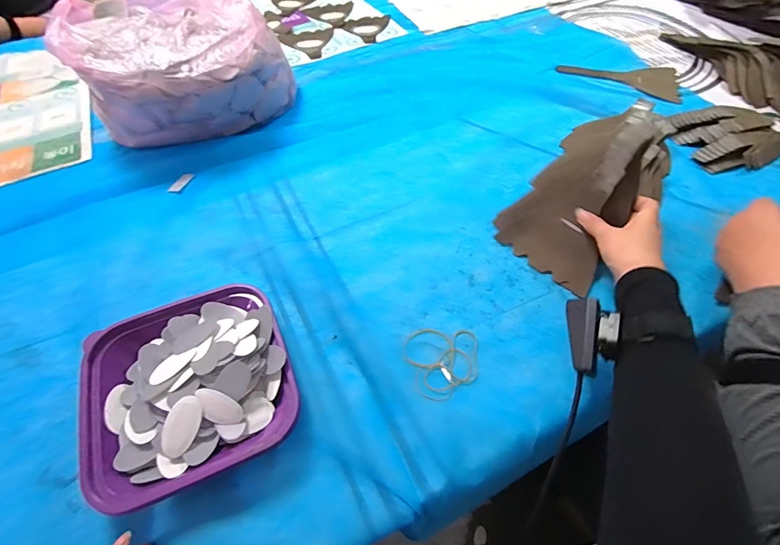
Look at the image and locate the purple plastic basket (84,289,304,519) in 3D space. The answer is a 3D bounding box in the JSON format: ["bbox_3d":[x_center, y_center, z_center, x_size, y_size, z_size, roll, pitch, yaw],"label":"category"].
[{"bbox_3d":[-0.193,0.108,0.379,0.182,0.044,0.186,-20,57,-14],"label":"purple plastic basket"}]

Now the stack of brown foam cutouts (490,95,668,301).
[{"bbox_3d":[0.238,-0.101,0.466,0.136,0.046,0.218,38,106,25],"label":"stack of brown foam cutouts"}]

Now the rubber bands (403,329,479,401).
[{"bbox_3d":[0.055,0.096,0.410,0.079,0.008,0.081,3,55,2],"label":"rubber bands"}]

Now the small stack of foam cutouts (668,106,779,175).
[{"bbox_3d":[0.535,-0.214,0.592,0.164,0.024,0.119,-4,55,-3],"label":"small stack of foam cutouts"}]

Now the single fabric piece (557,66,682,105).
[{"bbox_3d":[0.424,-0.358,0.715,0.209,0.014,0.131,13,58,10],"label":"single fabric piece"}]

